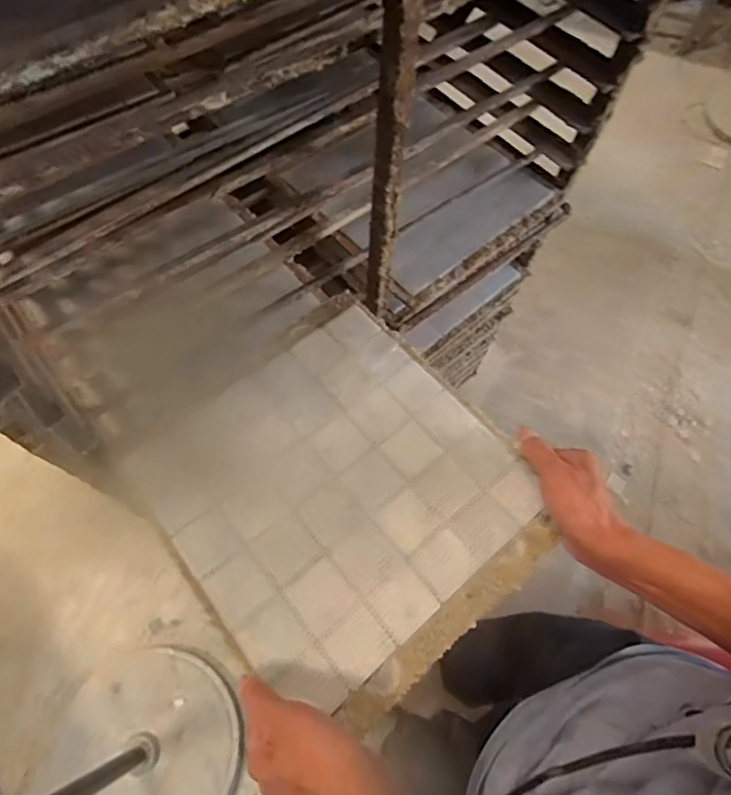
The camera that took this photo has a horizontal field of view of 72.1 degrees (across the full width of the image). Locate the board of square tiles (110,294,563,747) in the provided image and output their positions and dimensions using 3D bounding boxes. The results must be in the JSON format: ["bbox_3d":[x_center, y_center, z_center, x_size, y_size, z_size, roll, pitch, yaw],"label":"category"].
[{"bbox_3d":[-0.018,0.082,0.468,0.299,0.027,0.314,-39,72,-17],"label":"board of square tiles"}]

